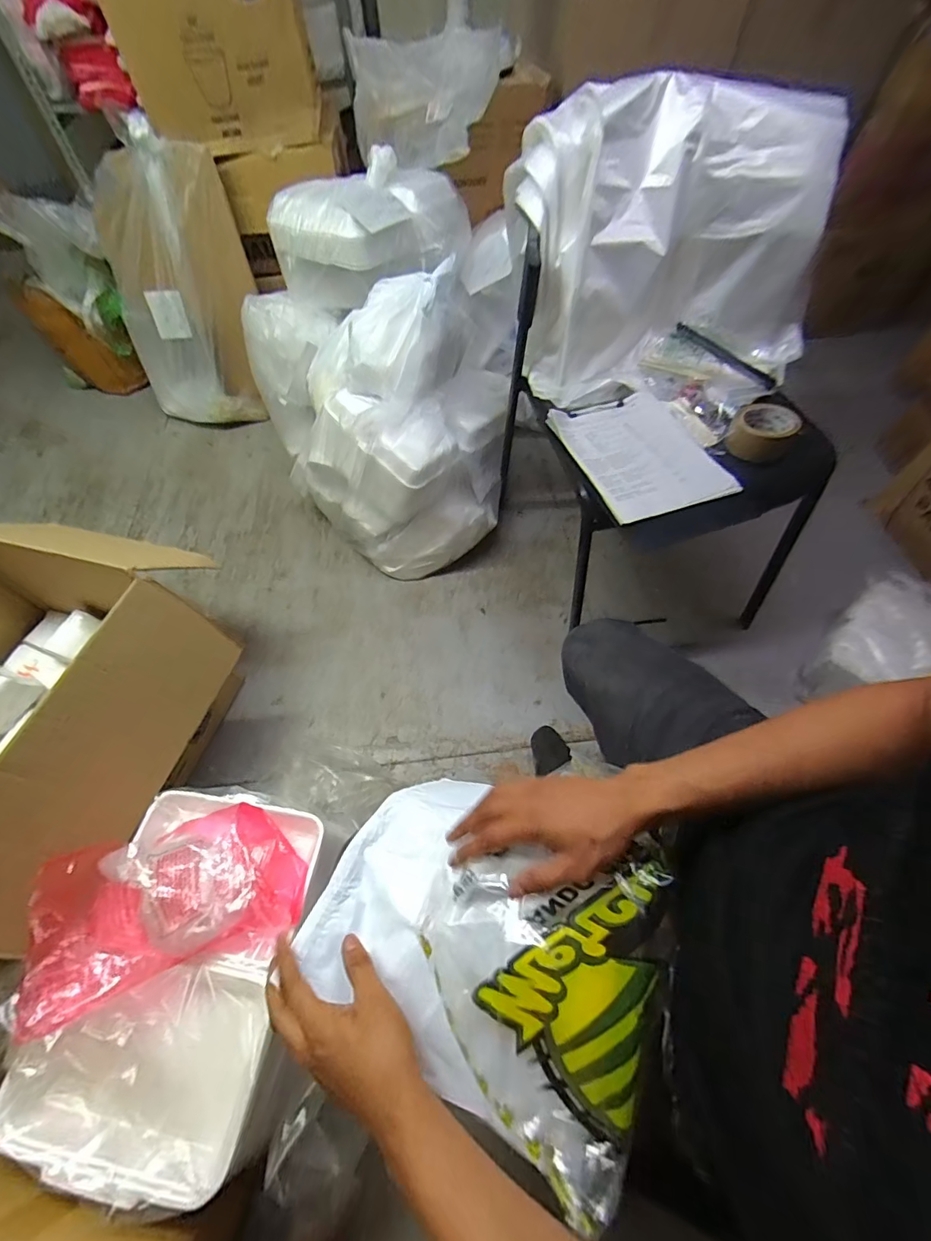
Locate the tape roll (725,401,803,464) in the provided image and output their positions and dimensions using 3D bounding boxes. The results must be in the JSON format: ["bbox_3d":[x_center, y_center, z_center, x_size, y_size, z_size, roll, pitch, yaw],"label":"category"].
[{"bbox_3d":[0.512,-0.326,0.811,0.099,0.049,0.099,-1,58,2],"label":"tape roll"}]

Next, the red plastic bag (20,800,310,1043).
[{"bbox_3d":[-0.391,0.356,0.612,0.308,0.106,0.181,-20,60,-10],"label":"red plastic bag"}]

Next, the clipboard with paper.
[{"bbox_3d":[0.303,-0.296,0.818,0.235,0.013,0.297,-15,56,-12],"label":"clipboard with paper"}]

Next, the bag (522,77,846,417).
[{"bbox_3d":[0.373,-0.651,0.837,0.543,0.360,0.255,-9,58,-3],"label":"bag"}]

